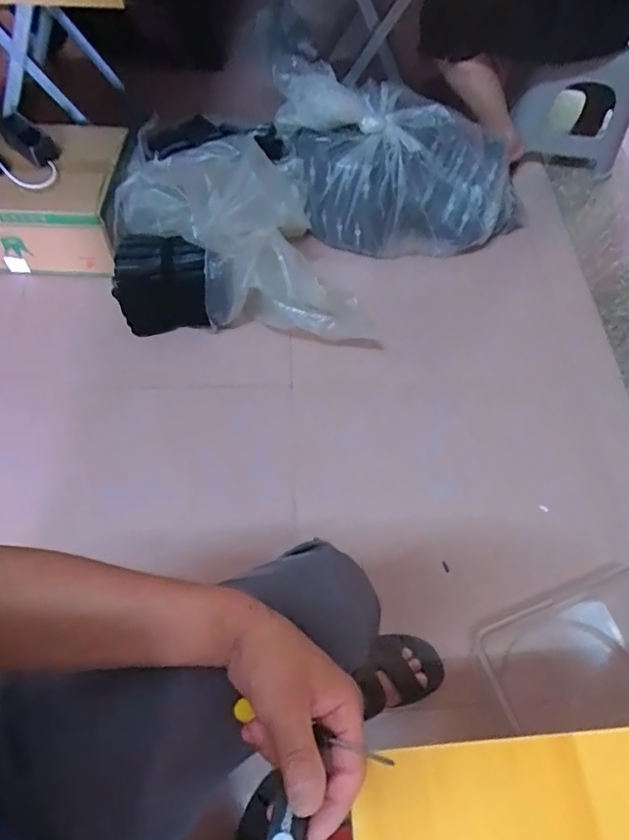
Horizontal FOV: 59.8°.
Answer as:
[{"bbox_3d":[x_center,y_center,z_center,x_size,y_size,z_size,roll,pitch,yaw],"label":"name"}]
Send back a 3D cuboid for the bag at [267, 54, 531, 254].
[{"bbox_3d":[0.203,-0.569,1.245,0.583,0.301,0.240,8,61,2],"label":"bag"}]

